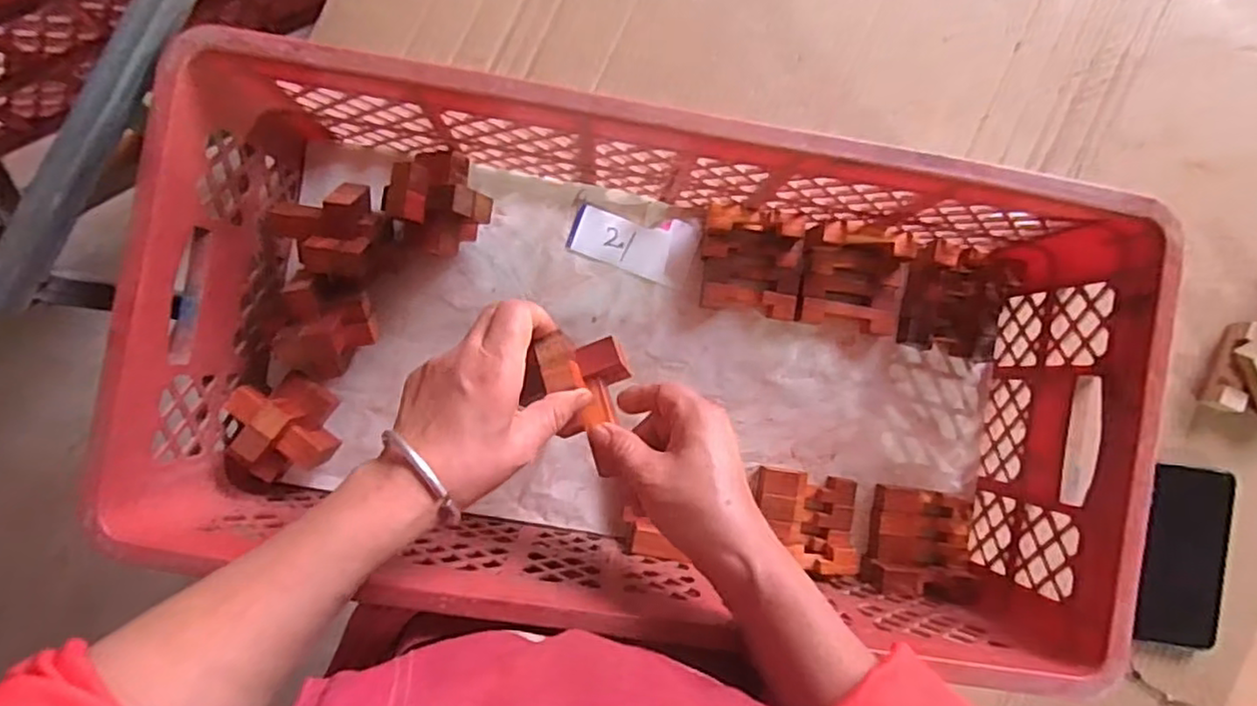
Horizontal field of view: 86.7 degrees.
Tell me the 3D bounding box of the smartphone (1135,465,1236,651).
[{"bbox_3d":[0.506,0.185,0.603,0.071,0.012,0.160,7,88,-3],"label":"smartphone"}]

